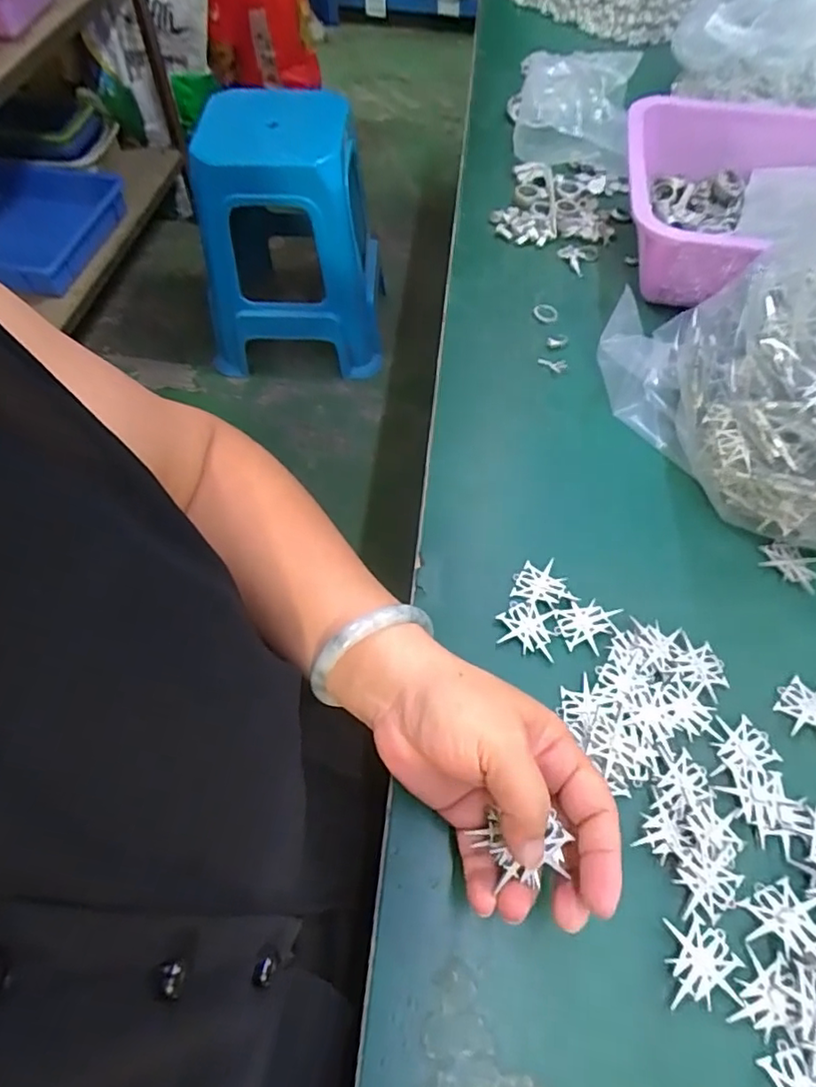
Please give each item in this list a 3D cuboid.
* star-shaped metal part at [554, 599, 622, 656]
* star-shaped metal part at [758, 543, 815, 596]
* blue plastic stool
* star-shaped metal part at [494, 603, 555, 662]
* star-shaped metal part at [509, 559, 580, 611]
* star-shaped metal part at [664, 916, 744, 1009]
[{"bbox_3d":[0.107,0.050,0.359,0.036,0.005,0.031,7,59,5],"label":"star-shaped metal part"},{"bbox_3d":[0.247,0.012,0.387,0.036,0.007,0.029,28,63,16],"label":"star-shaped metal part"},{"bbox_3d":[-0.264,-0.666,1.326,0.388,0.490,0.287,4,60,1],"label":"blue plastic stool"},{"bbox_3d":[0.071,0.050,0.358,0.033,0.004,0.030,14,68,5],"label":"star-shaped metal part"},{"bbox_3d":[0.081,0.026,0.373,0.034,0.004,0.031,-14,60,-7],"label":"star-shaped metal part"},{"bbox_3d":[0.134,0.191,0.273,0.033,0.004,0.032,-4,59,-1],"label":"star-shaped metal part"}]

